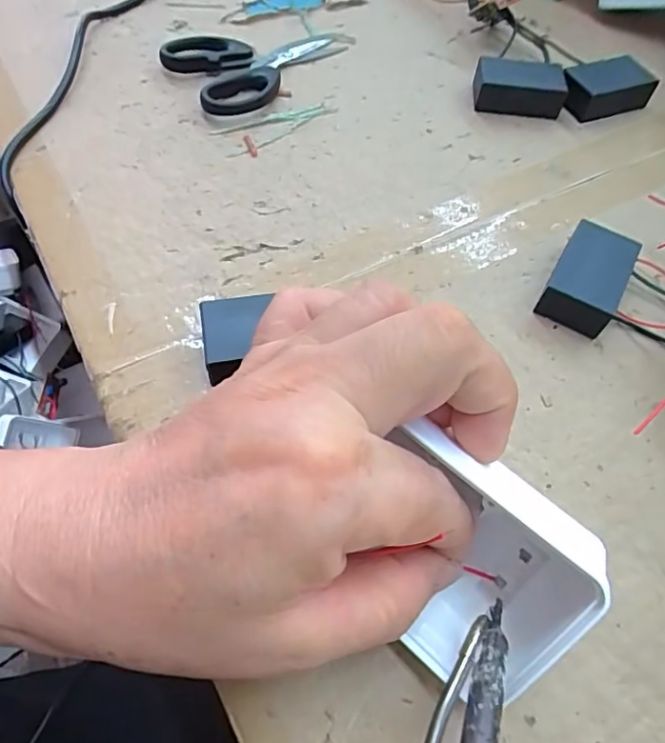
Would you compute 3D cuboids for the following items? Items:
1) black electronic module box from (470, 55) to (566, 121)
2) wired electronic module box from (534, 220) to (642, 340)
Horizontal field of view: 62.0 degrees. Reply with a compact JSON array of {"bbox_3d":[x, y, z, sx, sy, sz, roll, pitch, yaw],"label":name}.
[{"bbox_3d":[0.107,-0.165,0.322,0.050,0.017,0.031,8,58,2],"label":"black electronic module box"},{"bbox_3d":[0.112,-0.041,0.243,0.028,0.020,0.046,27,60,13],"label":"wired electronic module box"}]

